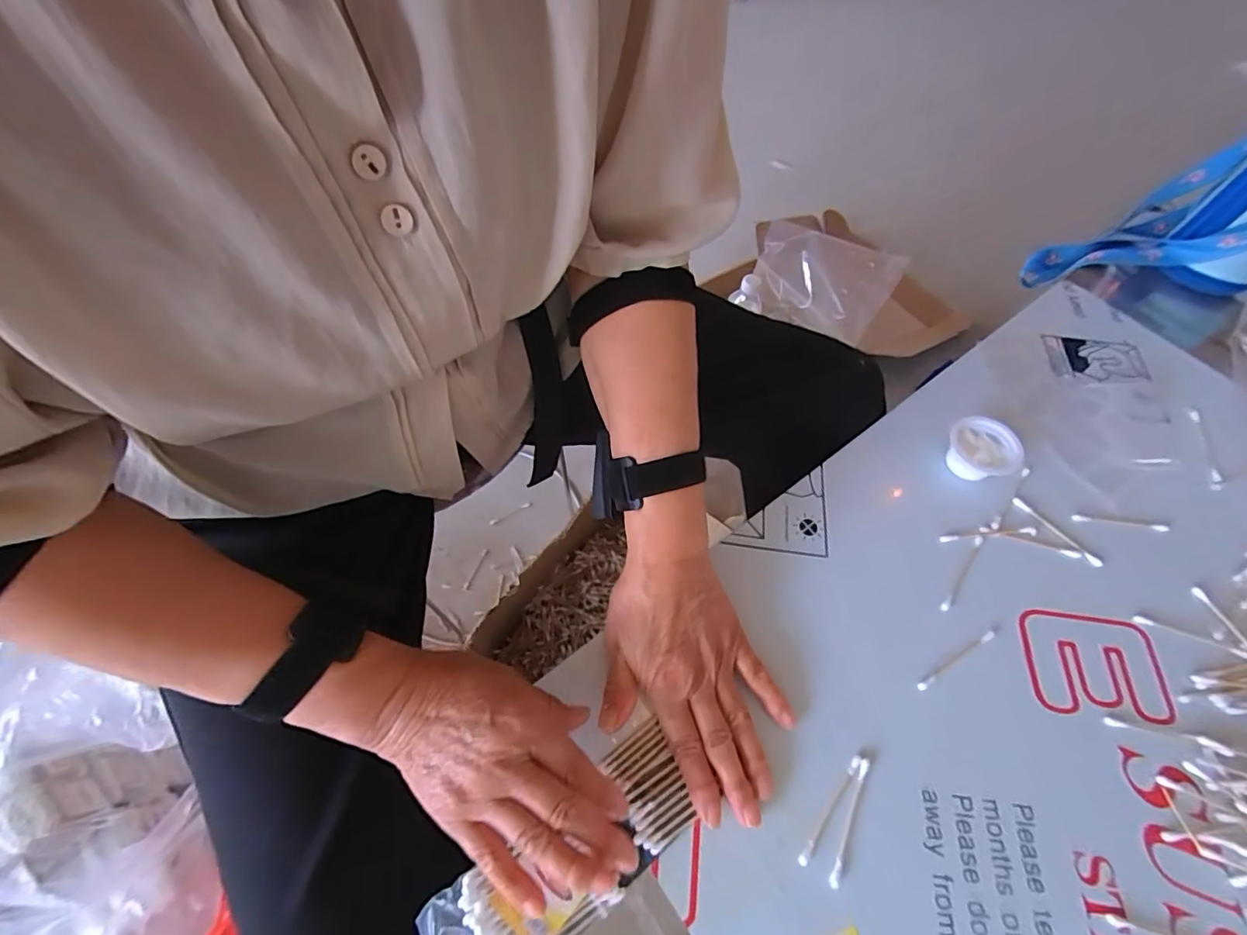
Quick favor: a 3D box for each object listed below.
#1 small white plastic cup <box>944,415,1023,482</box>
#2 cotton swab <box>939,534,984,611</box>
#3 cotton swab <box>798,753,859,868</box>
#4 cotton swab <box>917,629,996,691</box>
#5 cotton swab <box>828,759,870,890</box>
[{"bbox_3d":[0.293,-0.015,0.438,0.049,0.027,0.053,0,61,0],"label":"small white plastic cup"},{"bbox_3d":[0.257,0.080,0.404,0.007,0.004,0.072,35,66,18],"label":"cotton swab"},{"bbox_3d":[0.127,0.209,0.327,0.006,0.004,0.071,36,67,18],"label":"cotton swab"},{"bbox_3d":[0.232,0.134,0.371,0.072,0.004,0.005,-27,64,-14],"label":"cotton swab"},{"bbox_3d":[0.138,0.214,0.323,0.006,0.004,0.073,24,63,13],"label":"cotton swab"}]

